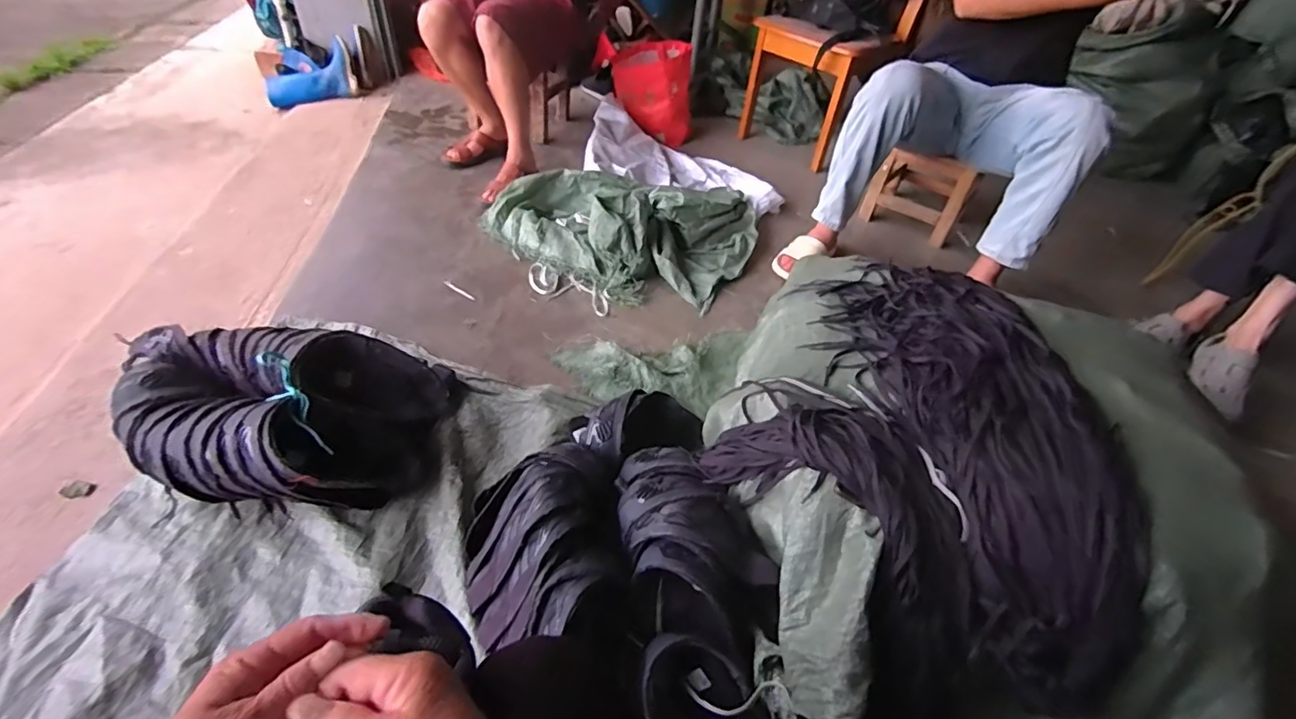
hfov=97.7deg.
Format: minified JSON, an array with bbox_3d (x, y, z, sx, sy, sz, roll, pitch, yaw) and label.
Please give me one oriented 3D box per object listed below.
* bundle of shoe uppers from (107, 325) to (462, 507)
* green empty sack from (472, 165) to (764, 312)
[{"bbox_3d":[-0.592,0.084,0.940,0.461,0.178,0.324,4,44,-3],"label":"bundle of shoe uppers"},{"bbox_3d":[-0.033,-0.456,1.615,0.683,0.177,0.648,24,46,17],"label":"green empty sack"}]

